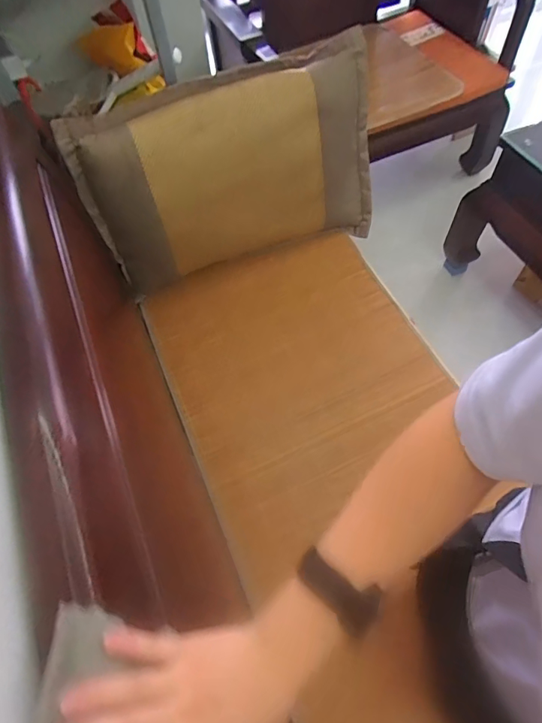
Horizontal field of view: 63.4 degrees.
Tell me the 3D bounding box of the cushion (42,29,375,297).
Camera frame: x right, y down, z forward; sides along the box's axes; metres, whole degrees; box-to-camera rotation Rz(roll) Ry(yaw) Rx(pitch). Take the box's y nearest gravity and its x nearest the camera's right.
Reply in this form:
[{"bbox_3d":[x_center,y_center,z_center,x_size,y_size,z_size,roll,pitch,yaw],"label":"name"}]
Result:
[{"bbox_3d":[-0.074,-0.436,1.043,0.677,0.412,0.168,-19,60,-7],"label":"cushion"}]

